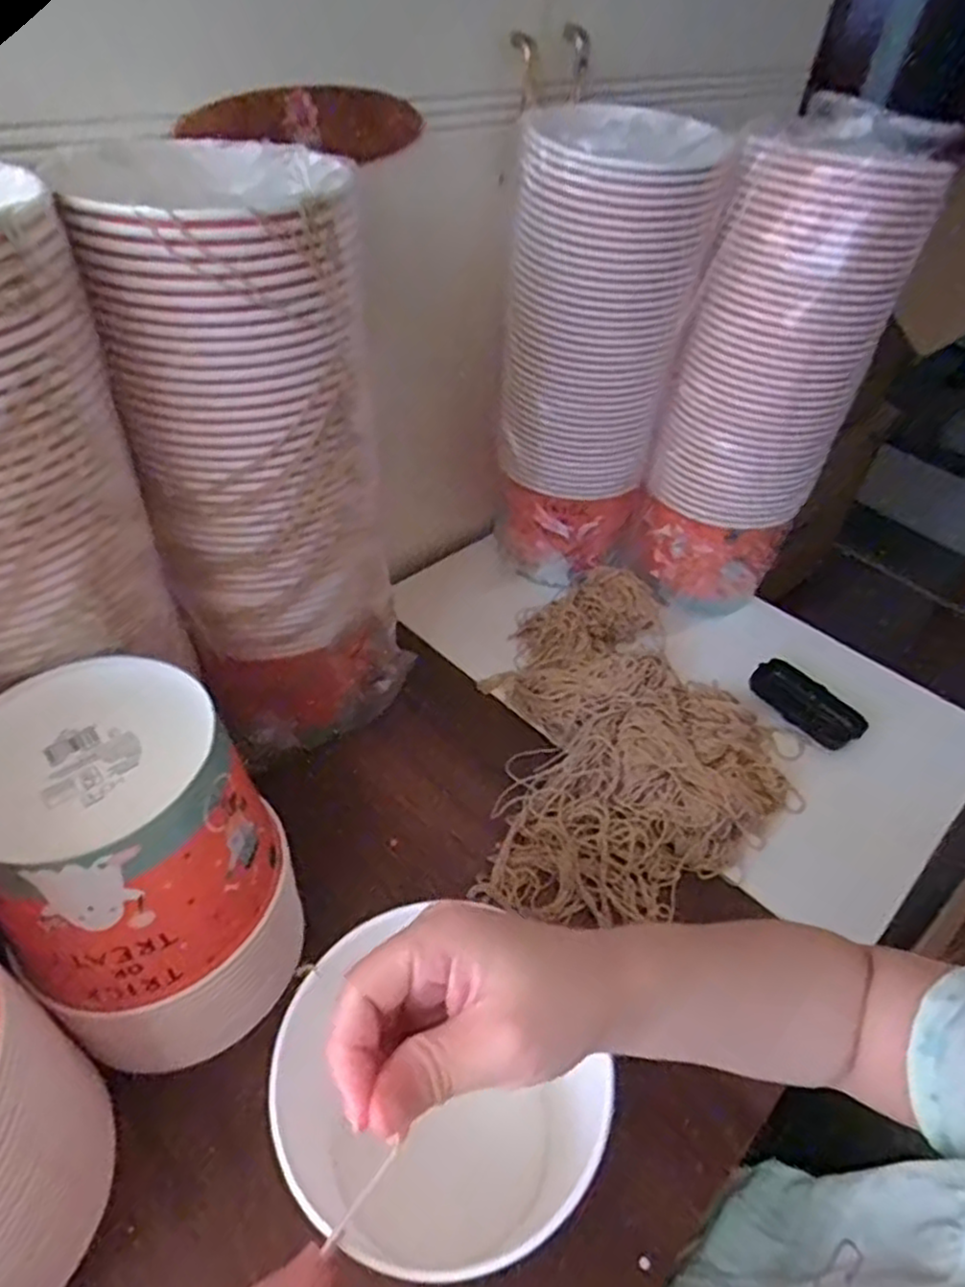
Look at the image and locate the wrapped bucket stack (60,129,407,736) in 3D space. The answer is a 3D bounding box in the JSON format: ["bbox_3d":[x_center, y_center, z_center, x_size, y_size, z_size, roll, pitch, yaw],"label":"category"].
[{"bbox_3d":[-0.160,-0.111,0.548,0.165,0.430,0.171,-15,48,-20],"label":"wrapped bucket stack"}]

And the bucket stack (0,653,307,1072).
[{"bbox_3d":[-0.197,0.141,0.436,0.141,0.228,0.146,-28,54,-30],"label":"bucket stack"}]

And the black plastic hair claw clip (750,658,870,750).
[{"bbox_3d":[0.315,0.058,0.702,0.045,0.034,0.107,-29,54,-30],"label":"black plastic hair claw clip"}]

